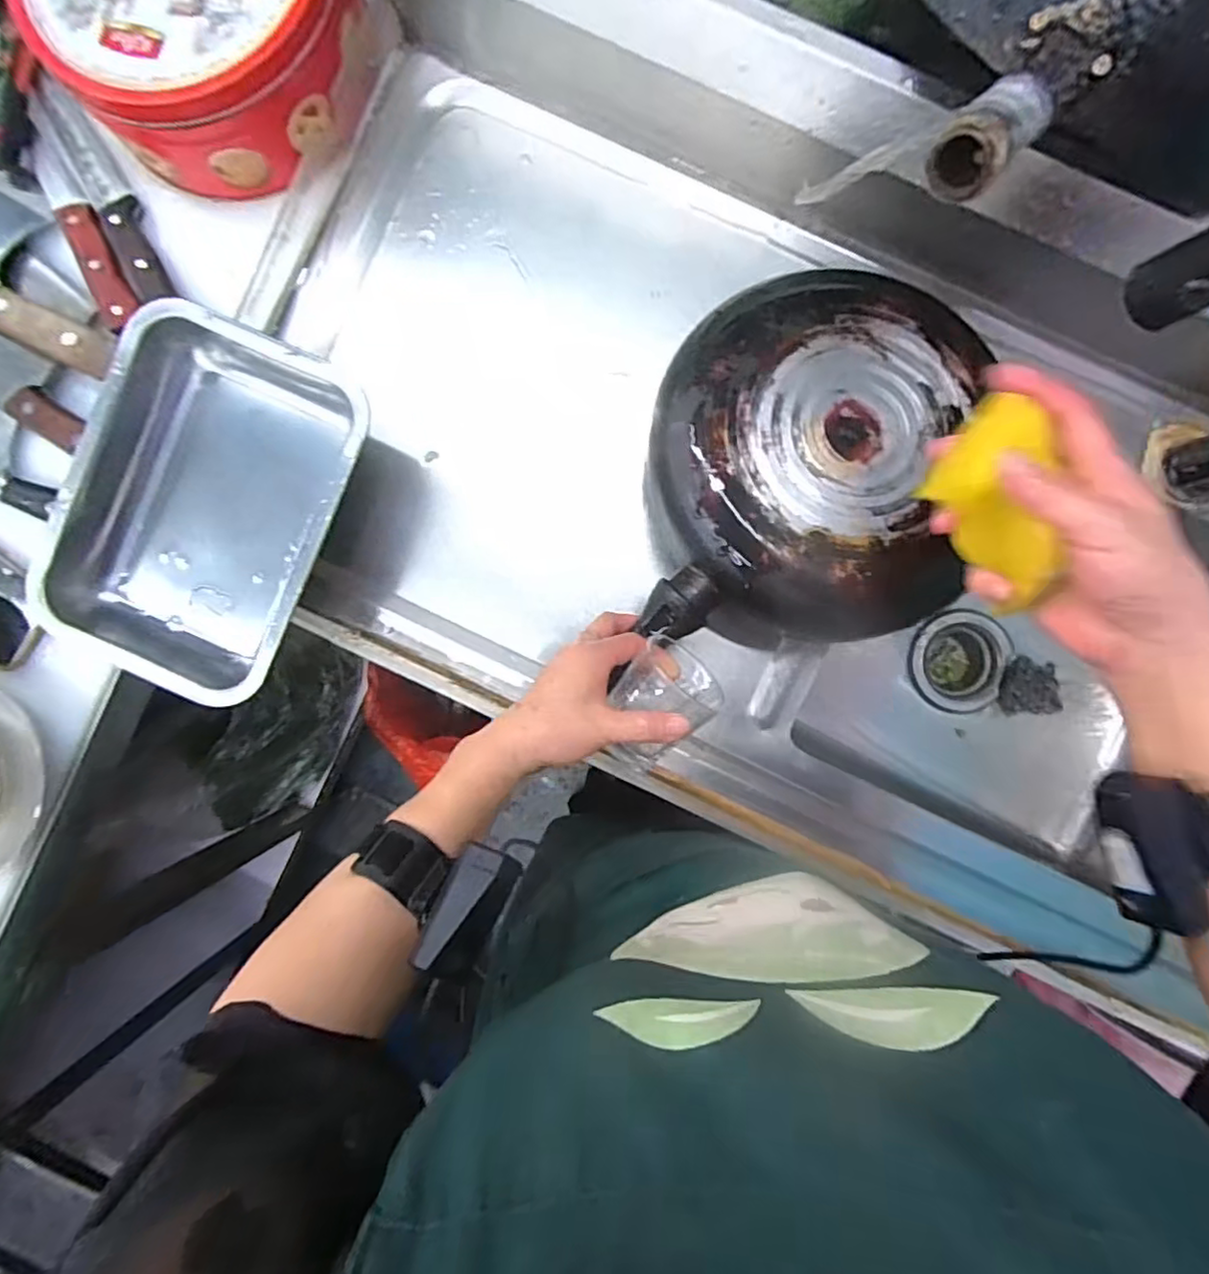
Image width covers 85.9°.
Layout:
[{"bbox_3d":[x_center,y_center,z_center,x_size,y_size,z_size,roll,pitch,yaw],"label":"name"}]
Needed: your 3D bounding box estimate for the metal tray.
[{"bbox_3d":[-0.287,-0.097,0.489,0.185,0.073,0.255,25,91,2],"label":"metal tray"}]

